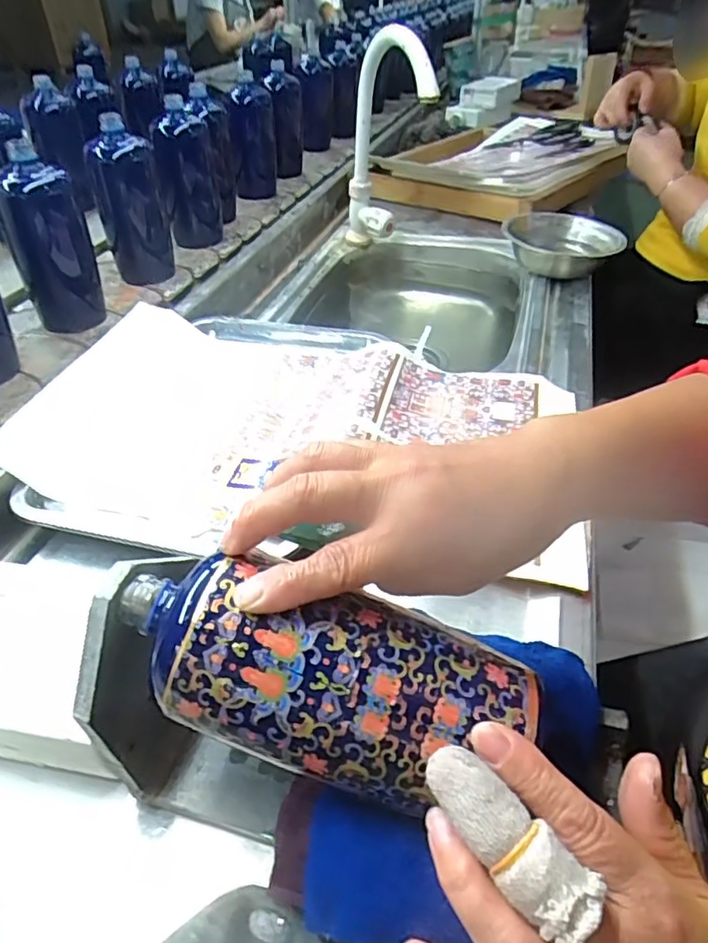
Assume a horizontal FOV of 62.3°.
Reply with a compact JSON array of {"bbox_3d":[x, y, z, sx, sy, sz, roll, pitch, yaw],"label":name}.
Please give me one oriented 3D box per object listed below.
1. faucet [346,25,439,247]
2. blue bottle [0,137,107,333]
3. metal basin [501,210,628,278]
[{"bbox_3d":[0.035,-0.459,0.834,0.052,0.324,0.133,-19,69,-22],"label":"faucet"},{"bbox_3d":[-0.343,-0.252,0.654,0.057,0.176,0.068,15,43,15],"label":"blue bottle"},{"bbox_3d":[0.295,-0.319,0.836,0.159,0.048,0.152,6,41,5],"label":"metal basin"}]

